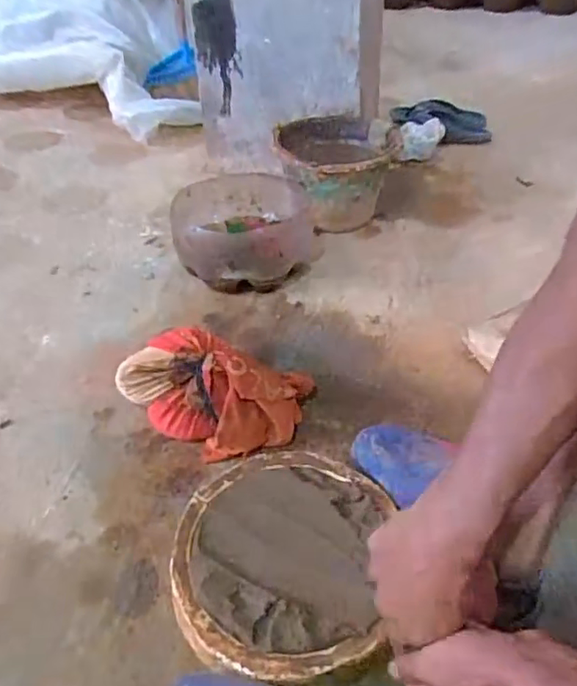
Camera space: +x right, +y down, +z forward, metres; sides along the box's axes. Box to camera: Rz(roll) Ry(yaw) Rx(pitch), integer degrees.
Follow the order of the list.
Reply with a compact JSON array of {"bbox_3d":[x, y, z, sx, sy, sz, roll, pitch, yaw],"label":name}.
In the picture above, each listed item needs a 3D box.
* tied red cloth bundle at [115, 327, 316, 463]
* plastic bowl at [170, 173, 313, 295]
[{"bbox_3d":[-0.095,0.055,0.770,0.230,0.100,0.164,21,45,22],"label":"tied red cloth bundle"},{"bbox_3d":[-0.072,-0.198,1.045,0.257,0.116,0.225,-5,41,-6],"label":"plastic bowl"}]

